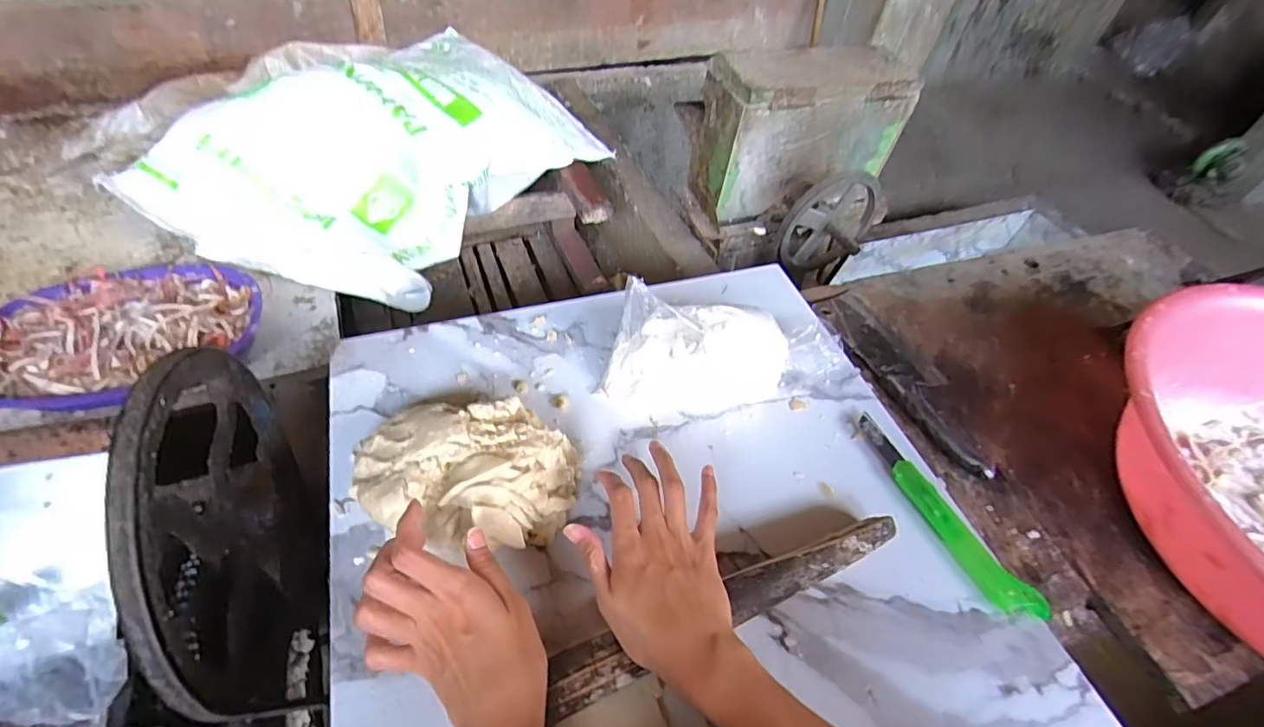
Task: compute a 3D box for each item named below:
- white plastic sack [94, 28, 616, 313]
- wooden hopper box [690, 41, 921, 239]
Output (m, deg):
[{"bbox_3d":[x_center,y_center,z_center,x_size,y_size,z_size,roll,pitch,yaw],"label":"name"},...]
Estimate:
[{"bbox_3d":[-0.374,-0.360,0.924,0.394,0.192,0.678,29,52,15],"label":"white plastic sack"},{"bbox_3d":[0.285,-0.411,0.982,0.346,0.235,0.181,-17,55,-22],"label":"wooden hopper box"}]

